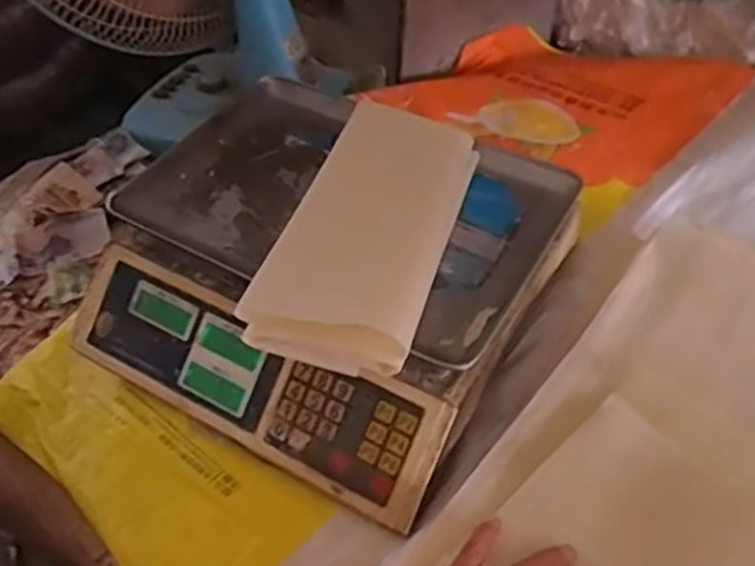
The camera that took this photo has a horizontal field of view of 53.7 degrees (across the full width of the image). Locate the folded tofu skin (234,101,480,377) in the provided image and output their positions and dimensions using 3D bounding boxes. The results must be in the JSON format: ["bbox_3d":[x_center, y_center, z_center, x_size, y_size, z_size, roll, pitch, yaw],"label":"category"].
[{"bbox_3d":[-0.003,-0.042,0.561,0.109,0.051,0.235,10,48,15],"label":"folded tofu skin"}]

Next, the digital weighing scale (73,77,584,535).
[{"bbox_3d":[-0.041,-0.022,0.617,0.325,0.109,0.305,21,50,26],"label":"digital weighing scale"}]

